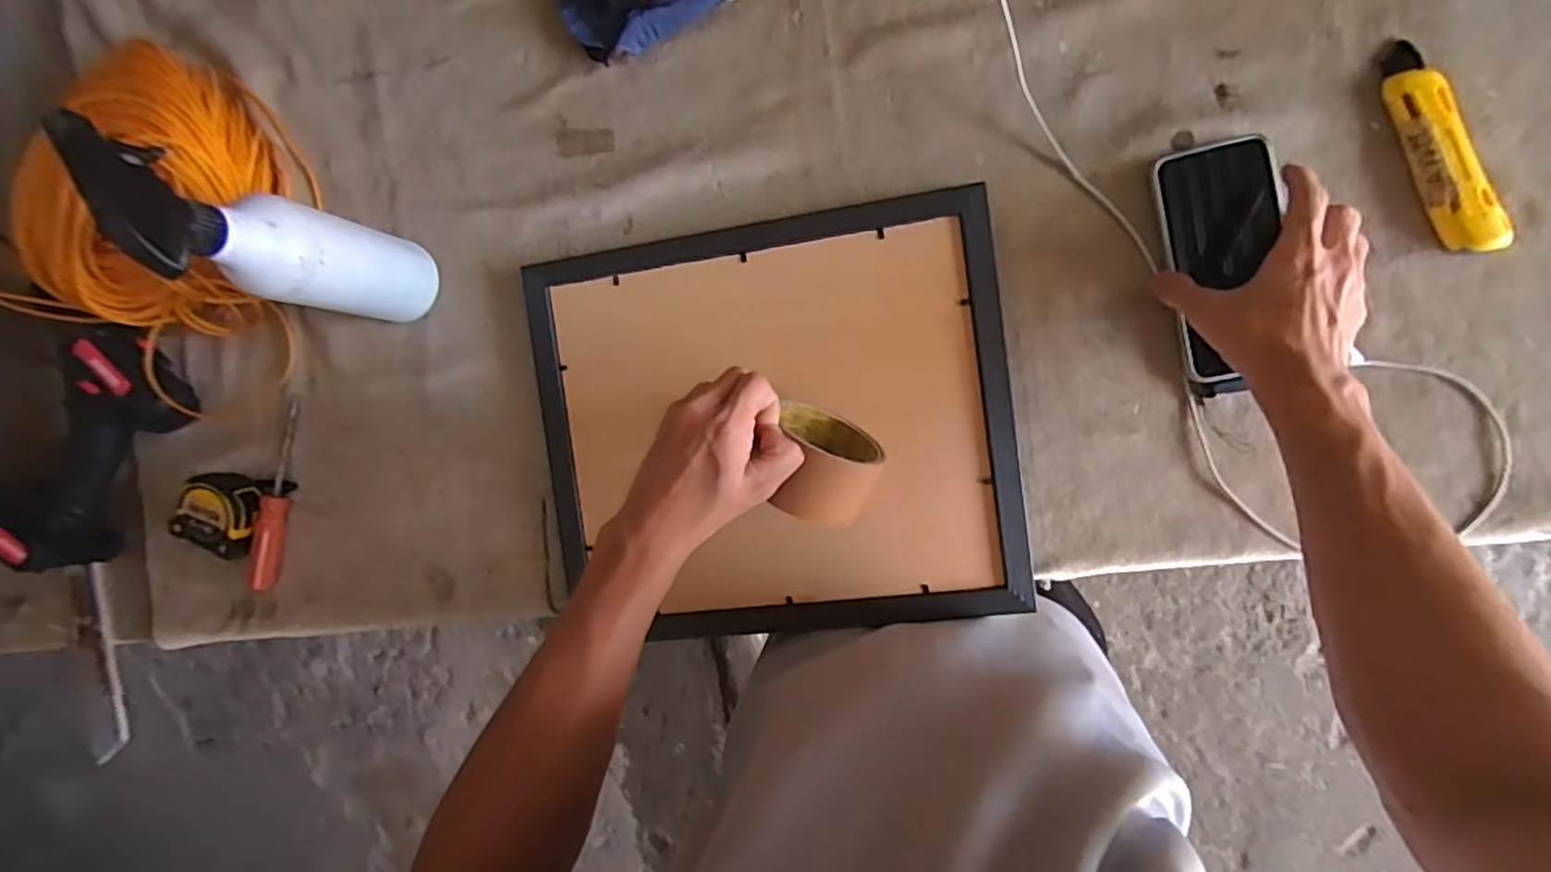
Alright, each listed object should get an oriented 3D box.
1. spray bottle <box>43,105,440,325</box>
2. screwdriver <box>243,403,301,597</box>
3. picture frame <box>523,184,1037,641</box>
[{"bbox_3d":[-0.331,-0.126,0.464,0.073,0.236,0.069,24,97,7],"label":"spray bottle"},{"bbox_3d":[-0.452,0.057,0.613,0.028,0.021,0.175,14,95,8],"label":"screwdriver"},{"bbox_3d":[-0.004,-0.005,0.525,0.359,0.022,0.313,-8,92,10],"label":"picture frame"}]

